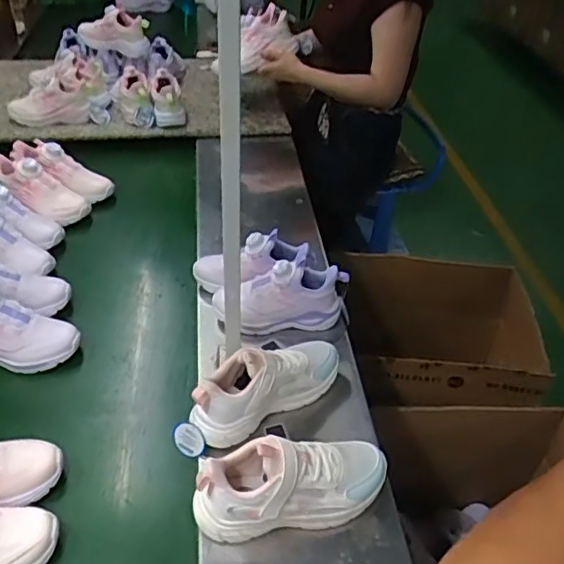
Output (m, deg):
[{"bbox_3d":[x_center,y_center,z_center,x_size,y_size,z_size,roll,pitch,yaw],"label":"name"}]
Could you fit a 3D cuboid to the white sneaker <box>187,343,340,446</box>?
[{"bbox_3d":[-0.017,0.127,0.794,0.228,0.098,0.078,-22,49,-32],"label":"white sneaker"}]

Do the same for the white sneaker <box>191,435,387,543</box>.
[{"bbox_3d":[0.014,0.233,0.679,0.229,0.111,0.079,-2,41,-12],"label":"white sneaker"}]

